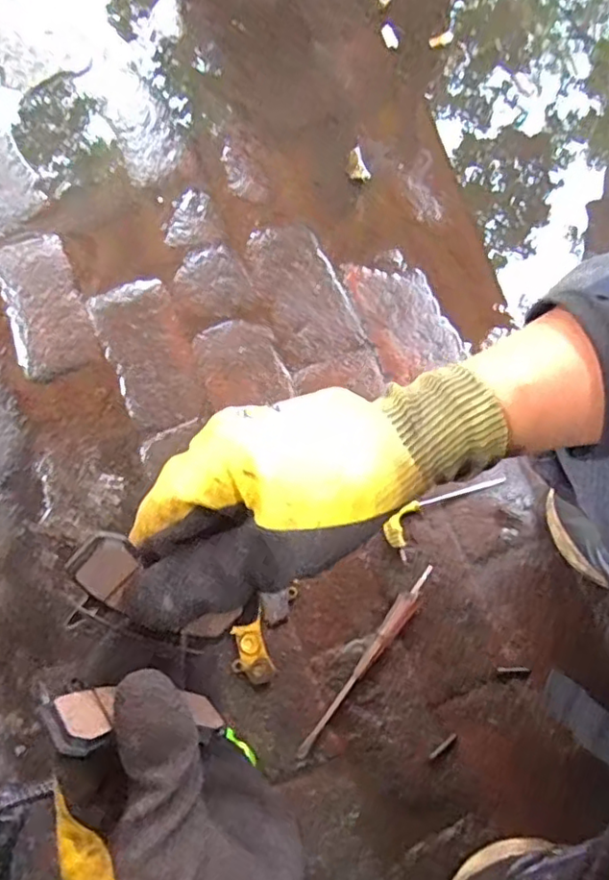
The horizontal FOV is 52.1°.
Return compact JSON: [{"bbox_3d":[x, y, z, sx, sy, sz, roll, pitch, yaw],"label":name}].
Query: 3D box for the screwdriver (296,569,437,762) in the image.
[{"bbox_3d":[0.069,0.231,0.649,0.022,0.022,0.230,34,78,7],"label":"screwdriver"}]

